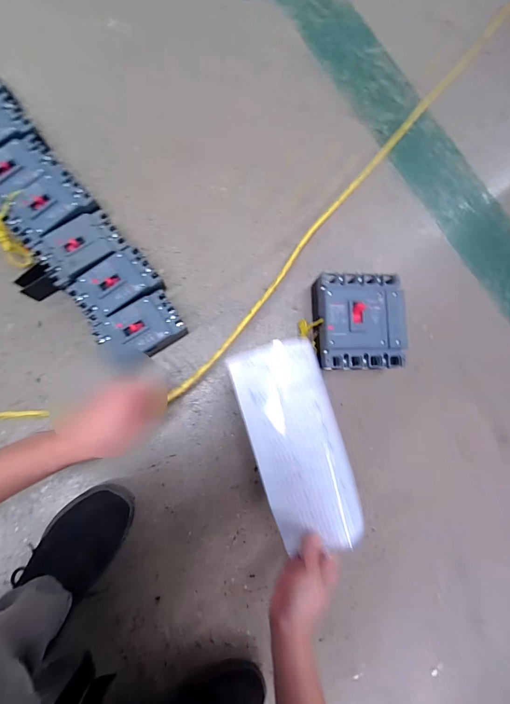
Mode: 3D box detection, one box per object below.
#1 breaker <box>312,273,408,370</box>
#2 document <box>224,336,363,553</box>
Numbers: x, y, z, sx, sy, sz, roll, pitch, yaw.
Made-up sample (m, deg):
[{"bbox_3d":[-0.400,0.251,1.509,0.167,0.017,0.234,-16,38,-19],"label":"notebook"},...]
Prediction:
[{"bbox_3d":[0.184,-0.054,0.583,0.146,0.079,0.165,0,82,-6],"label":"breaker"},{"bbox_3d":[0.069,0.135,0.488,0.139,0.038,0.300,-17,84,-8],"label":"document"}]

